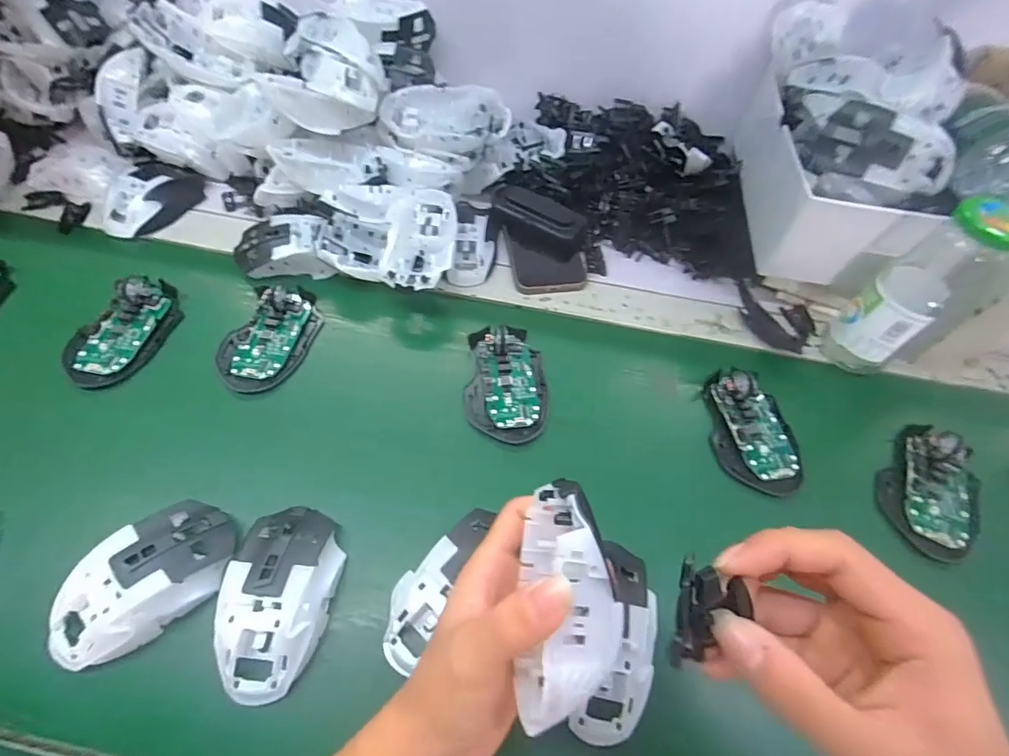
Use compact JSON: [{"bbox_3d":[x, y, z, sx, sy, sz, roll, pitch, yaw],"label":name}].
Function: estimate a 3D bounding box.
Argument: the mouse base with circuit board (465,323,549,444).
[{"bbox_3d":[0.003,0.002,0.419,0.071,0.026,0.108,-2,59,-4],"label":"mouse base with circuit board"}]

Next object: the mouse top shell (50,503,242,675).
[{"bbox_3d":[-0.240,0.134,0.316,0.113,0.038,0.063,-36,67,-21],"label":"mouse top shell"}]

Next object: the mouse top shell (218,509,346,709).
[{"bbox_3d":[-0.148,0.147,0.316,0.065,0.042,0.116,3,59,-1],"label":"mouse top shell"}]

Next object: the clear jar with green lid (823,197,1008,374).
[{"bbox_3d":[0.346,-0.072,0.400,0.065,0.170,0.056,-33,66,-20],"label":"clear jar with green lid"}]

